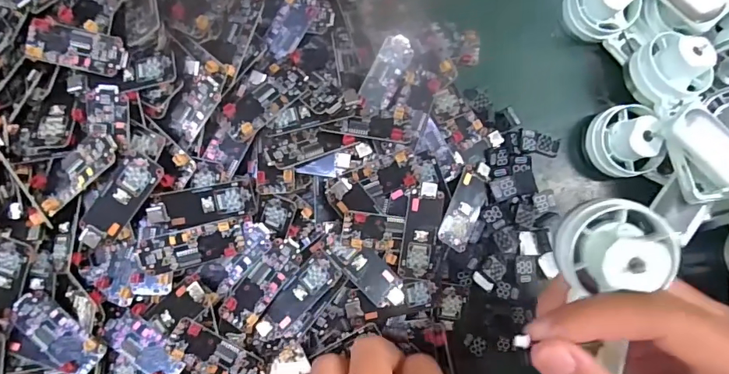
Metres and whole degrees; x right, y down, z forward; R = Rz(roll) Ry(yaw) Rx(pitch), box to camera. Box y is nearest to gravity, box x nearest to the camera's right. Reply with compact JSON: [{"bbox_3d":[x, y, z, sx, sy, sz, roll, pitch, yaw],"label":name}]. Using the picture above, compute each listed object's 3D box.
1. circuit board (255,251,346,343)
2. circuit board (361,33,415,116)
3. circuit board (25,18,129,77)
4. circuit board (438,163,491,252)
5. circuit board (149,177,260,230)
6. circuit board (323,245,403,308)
[{"bbox_3d":[-0.034,0.059,0.245,0.020,0.007,0.052,38,83,4],"label":"circuit board"},{"bbox_3d":[0.012,-0.061,0.260,0.018,0.008,0.050,27,83,2],"label":"circuit board"},{"bbox_3d":[-0.140,-0.068,0.231,0.049,0.008,0.020,13,82,1],"label":"circuit board"},{"bbox_3d":[0.057,0.010,0.259,0.019,0.005,0.050,31,71,-16],"label":"circuit board"},{"bbox_3d":[-0.081,0.009,0.237,0.051,0.008,0.018,-11,83,-3],"label":"circuit board"},{"bbox_3d":[0.002,0.045,0.247,0.018,0.006,0.046,-43,85,-6],"label":"circuit board"}]

